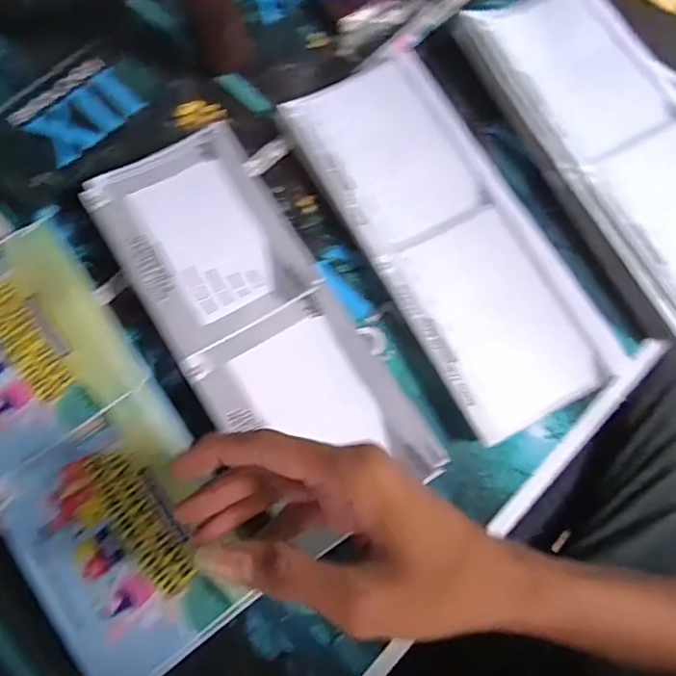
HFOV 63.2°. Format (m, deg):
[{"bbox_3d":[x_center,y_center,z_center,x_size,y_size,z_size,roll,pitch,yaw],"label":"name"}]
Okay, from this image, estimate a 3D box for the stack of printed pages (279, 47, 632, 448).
[{"bbox_3d":[0.084,-0.080,0.409,0.126,0.030,0.295,-27,73,-7],"label":"stack of printed pages"}]

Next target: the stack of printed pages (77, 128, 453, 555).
[{"bbox_3d":[-0.062,-0.021,0.386,0.117,0.017,0.300,-31,73,-8],"label":"stack of printed pages"}]

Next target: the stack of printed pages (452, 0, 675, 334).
[{"bbox_3d":[0.221,-0.149,0.438,0.126,0.049,0.319,-26,76,-15],"label":"stack of printed pages"}]

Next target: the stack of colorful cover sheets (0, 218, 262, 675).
[{"bbox_3d":[-0.179,0.070,0.365,0.127,0.021,0.302,-31,76,-8],"label":"stack of colorful cover sheets"}]

